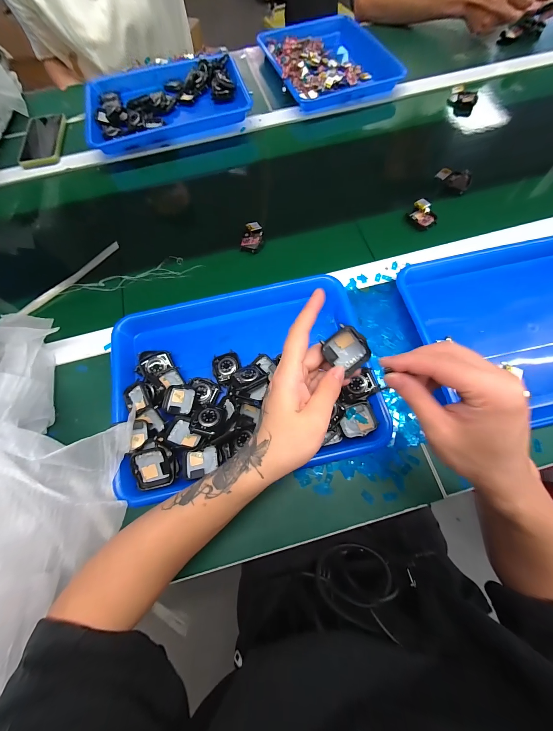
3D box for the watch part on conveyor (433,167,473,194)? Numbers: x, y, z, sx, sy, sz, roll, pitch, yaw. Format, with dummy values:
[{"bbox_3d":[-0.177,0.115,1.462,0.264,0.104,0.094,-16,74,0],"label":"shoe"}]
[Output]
[{"bbox_3d":[0.321,-0.338,0.469,0.032,0.018,0.057,-42,74,-11],"label":"watch part on conveyor"}]

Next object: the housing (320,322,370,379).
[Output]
[{"bbox_3d":[0.067,-0.015,0.246,0.044,0.006,0.036,40,102,-19],"label":"housing"}]

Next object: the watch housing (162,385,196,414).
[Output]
[{"bbox_3d":[-0.126,0.044,0.339,0.039,0.009,0.035,5,71,4],"label":"watch housing"}]

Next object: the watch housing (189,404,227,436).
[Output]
[{"bbox_3d":[-0.082,0.065,0.316,0.038,0.007,0.038,13,51,-7],"label":"watch housing"}]

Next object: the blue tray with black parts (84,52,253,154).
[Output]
[{"bbox_3d":[-0.239,-0.579,0.566,0.328,0.040,0.242,-16,71,-3],"label":"blue tray with black parts"}]

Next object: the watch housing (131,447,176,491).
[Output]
[{"bbox_3d":[-0.141,0.119,0.301,0.041,0.011,0.047,-10,93,-12],"label":"watch housing"}]

